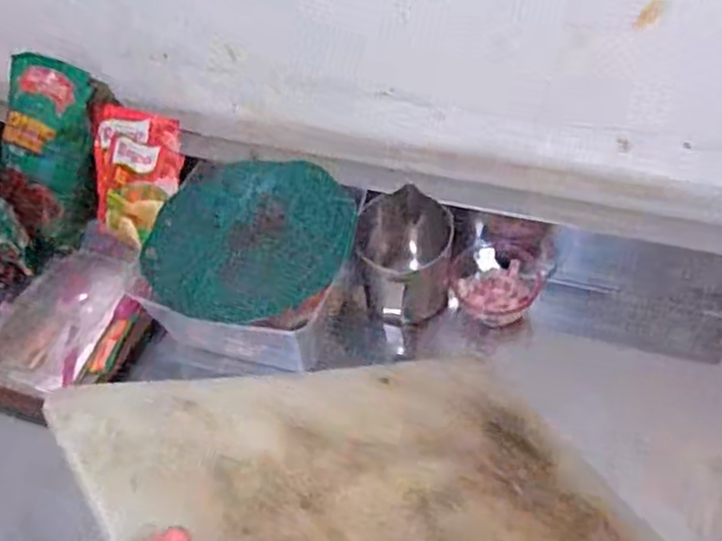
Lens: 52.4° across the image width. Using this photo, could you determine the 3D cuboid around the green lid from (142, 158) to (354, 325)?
[{"bbox_3d":[-0.117,-0.033,0.756,0.209,0.015,0.178,-25,67,2],"label":"green lid"}]

